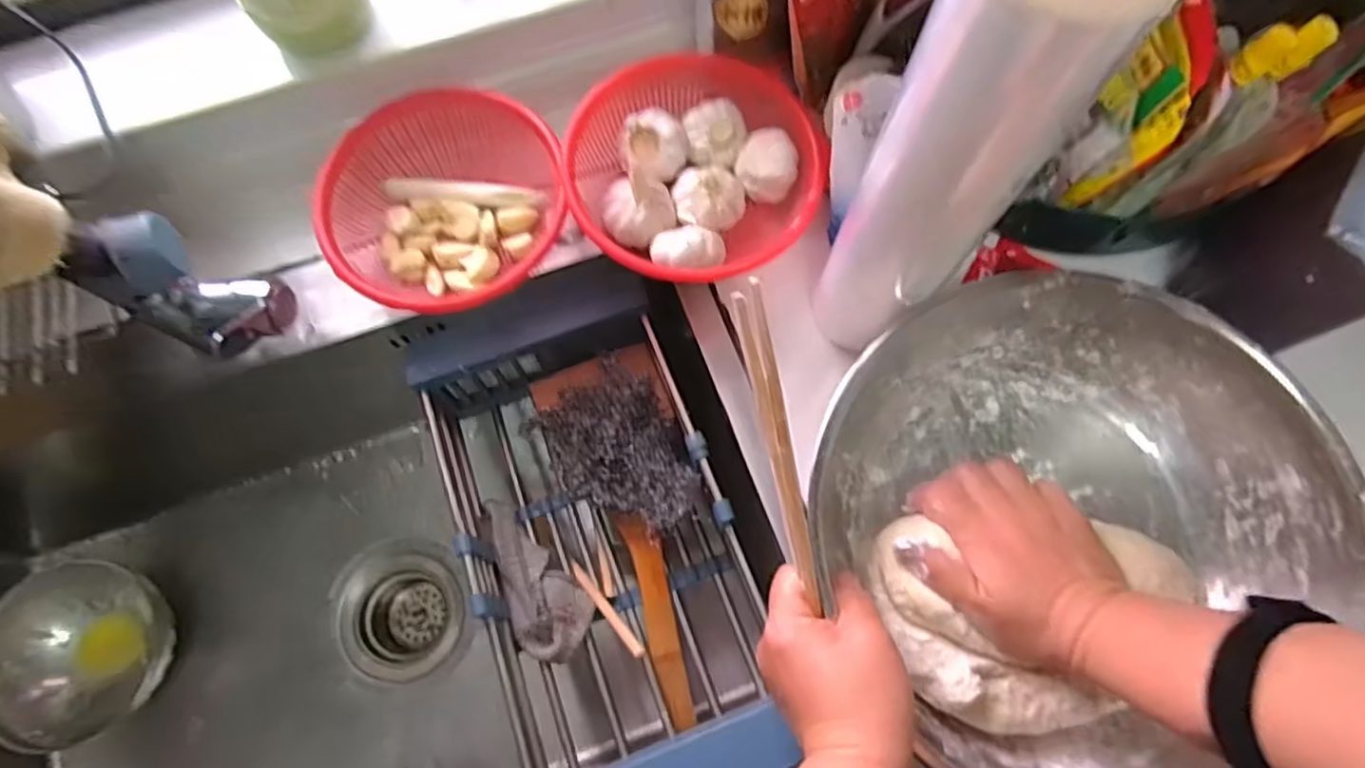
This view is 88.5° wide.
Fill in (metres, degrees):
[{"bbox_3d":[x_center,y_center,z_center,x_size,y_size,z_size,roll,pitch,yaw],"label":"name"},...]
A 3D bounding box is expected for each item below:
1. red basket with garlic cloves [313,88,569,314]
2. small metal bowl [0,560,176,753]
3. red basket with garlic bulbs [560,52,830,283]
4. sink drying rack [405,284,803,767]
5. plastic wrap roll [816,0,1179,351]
[{"bbox_3d":[-0.169,-0.131,0.501,0.161,0.053,0.146,-33,75,-10],"label":"red basket with garlic cloves"},{"bbox_3d":[-0.490,0.219,0.576,0.131,0.069,0.138,0,72,0],"label":"small metal bowl"},{"bbox_3d":[0.008,-0.149,0.499,0.171,0.054,0.157,-16,73,-5],"label":"red basket with garlic bulbs"},{"bbox_3d":[-0.061,0.112,0.514,0.184,0.095,0.356,-20,74,-6],"label":"sink drying rack"},{"bbox_3d":[0.130,-0.100,0.354,0.070,0.280,0.059,43,77,12],"label":"plastic wrap roll"}]

